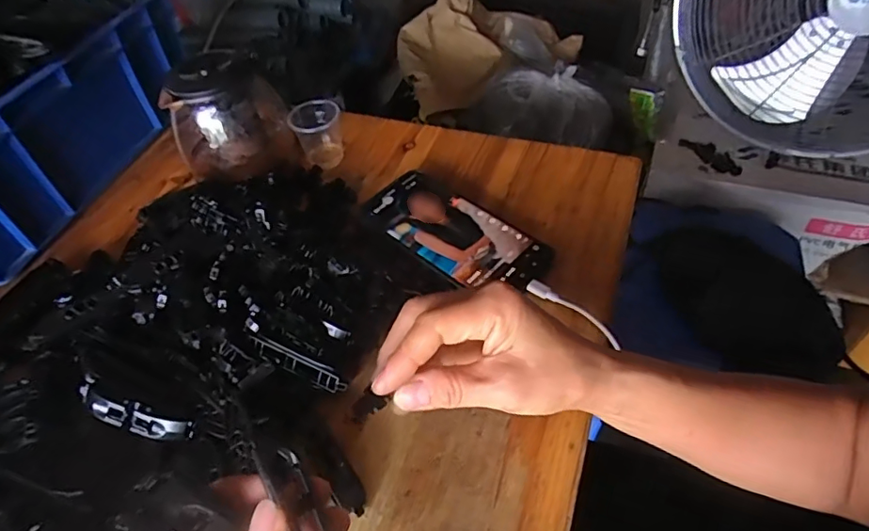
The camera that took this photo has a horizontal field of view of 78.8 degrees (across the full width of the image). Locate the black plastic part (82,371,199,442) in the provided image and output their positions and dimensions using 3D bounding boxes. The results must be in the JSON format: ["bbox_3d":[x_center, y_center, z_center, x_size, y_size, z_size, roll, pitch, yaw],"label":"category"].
[{"bbox_3d":[-0.202,0.094,0.346,0.088,0.019,0.022,15,53,19],"label":"black plastic part"}]

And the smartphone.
[{"bbox_3d":[0.015,-0.028,0.447,0.161,0.016,0.076,33,60,29],"label":"smartphone"}]

